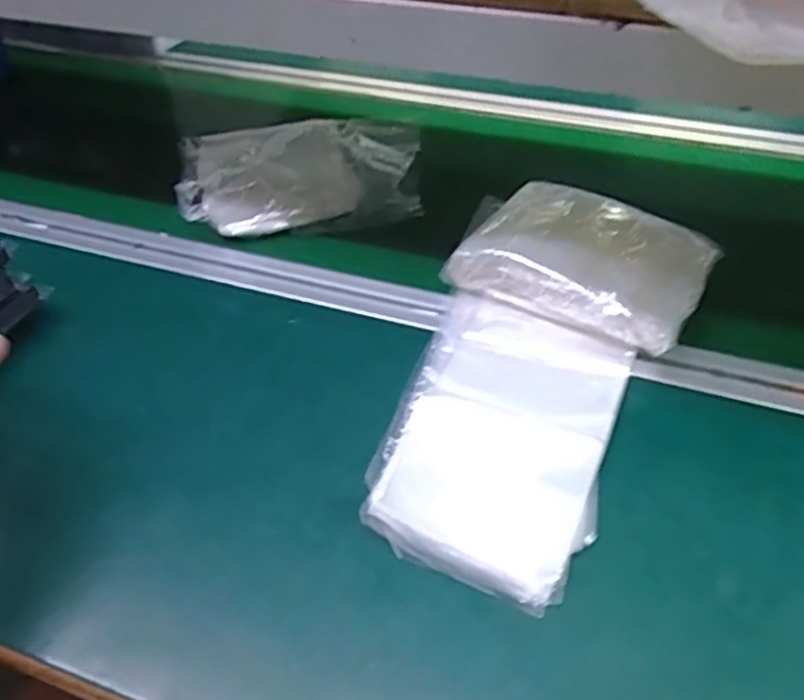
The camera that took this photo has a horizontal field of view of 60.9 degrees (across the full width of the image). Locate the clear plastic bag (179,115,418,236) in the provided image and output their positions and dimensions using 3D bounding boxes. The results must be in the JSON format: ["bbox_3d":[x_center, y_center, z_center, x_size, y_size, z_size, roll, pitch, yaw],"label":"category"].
[{"bbox_3d":[-0.094,-0.163,0.631,0.218,0.059,0.155,-2,45,0],"label":"clear plastic bag"}]

